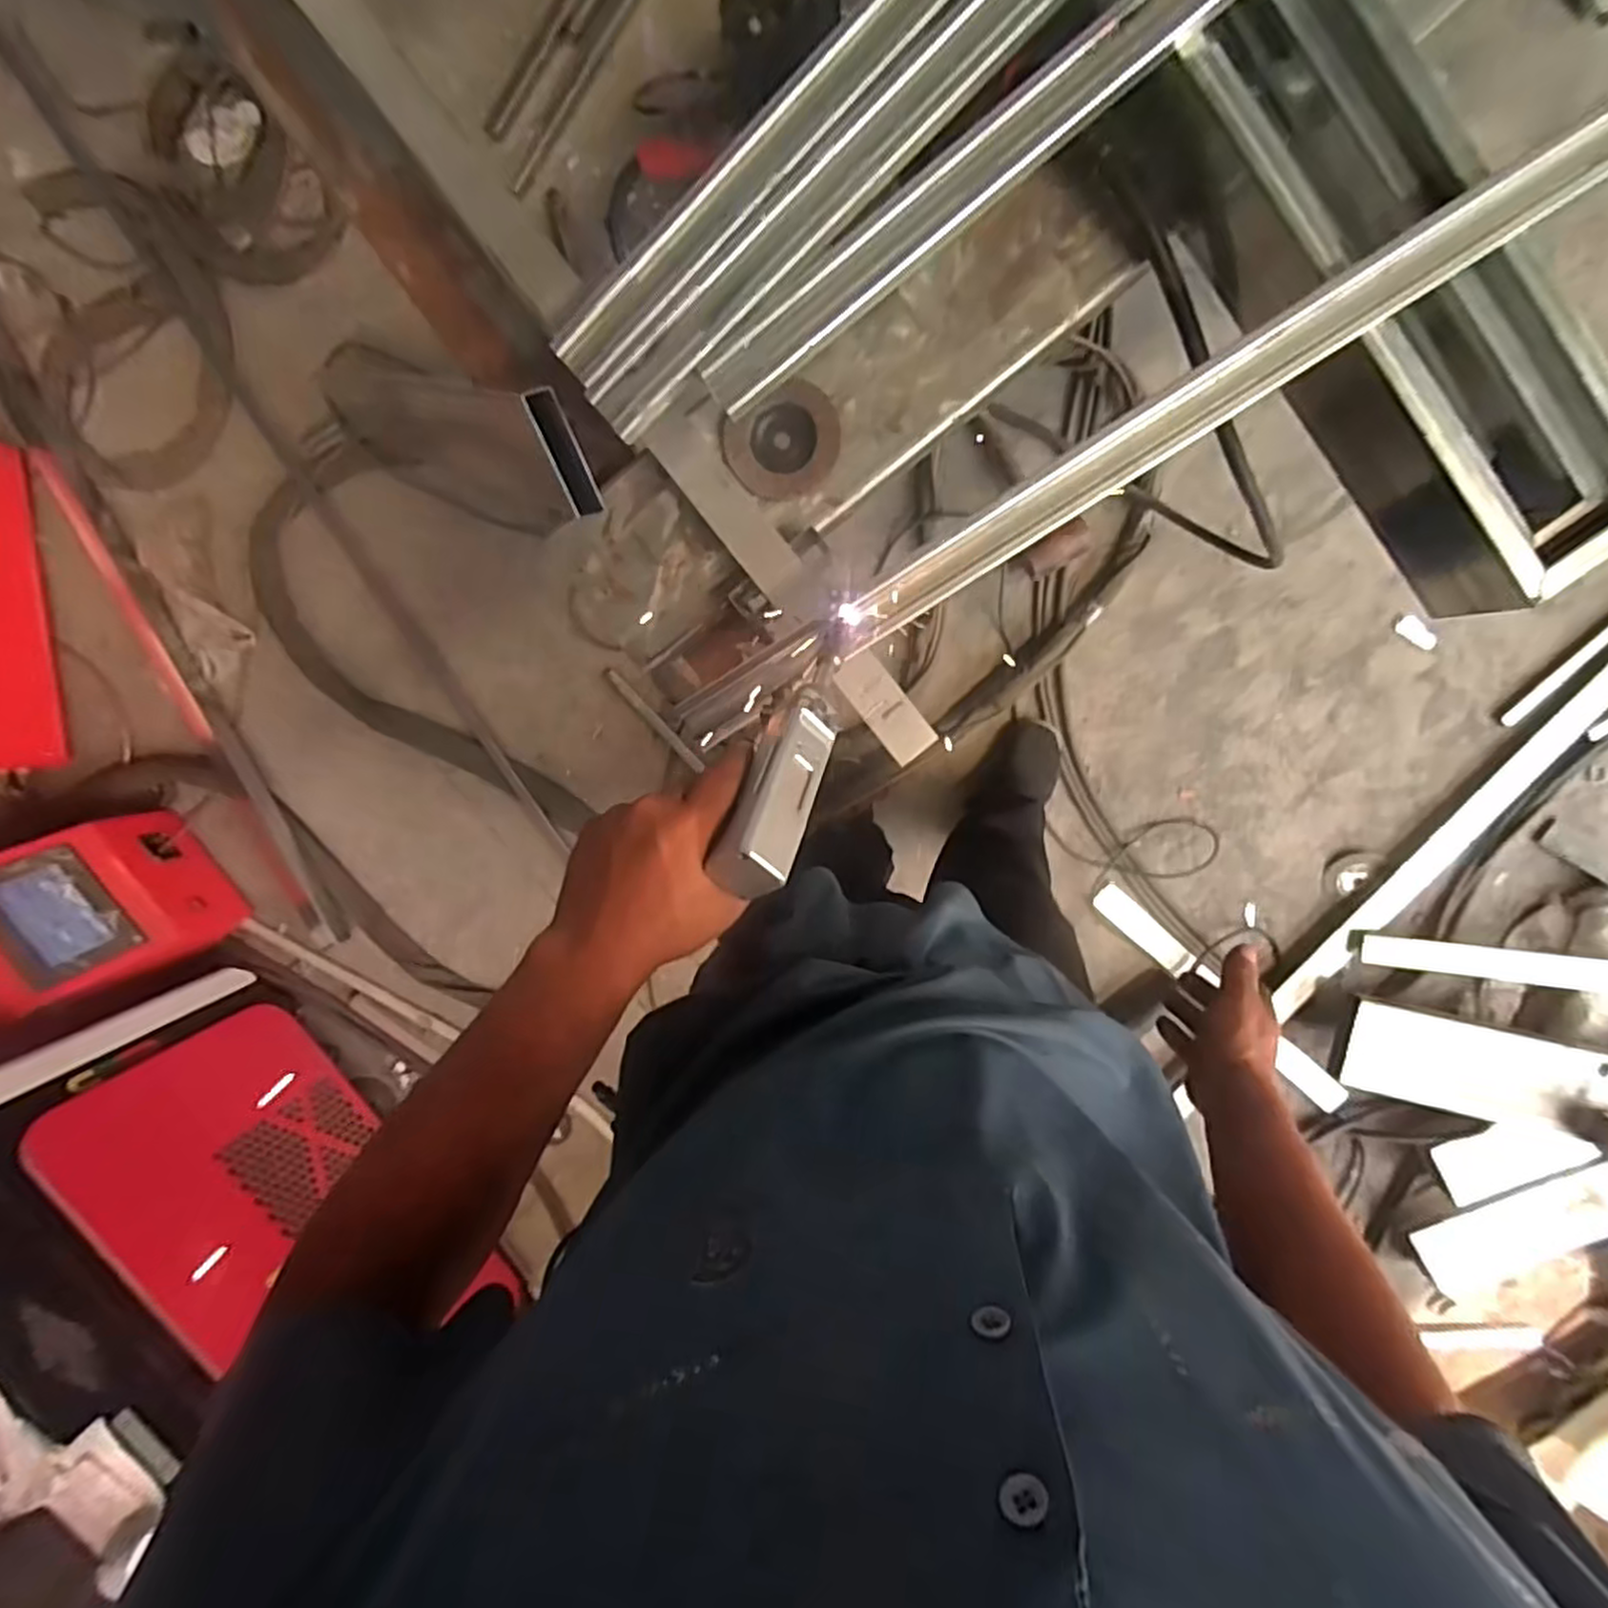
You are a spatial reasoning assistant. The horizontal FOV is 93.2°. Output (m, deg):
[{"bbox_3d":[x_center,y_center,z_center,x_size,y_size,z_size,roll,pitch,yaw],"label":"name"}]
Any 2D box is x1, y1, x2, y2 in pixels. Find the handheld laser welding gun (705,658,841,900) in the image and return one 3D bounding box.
[{"bbox_3d":[-0.006,-0.029,0.447,0.040,0.037,0.180,18,54,2],"label":"handheld laser welding gun"}]

